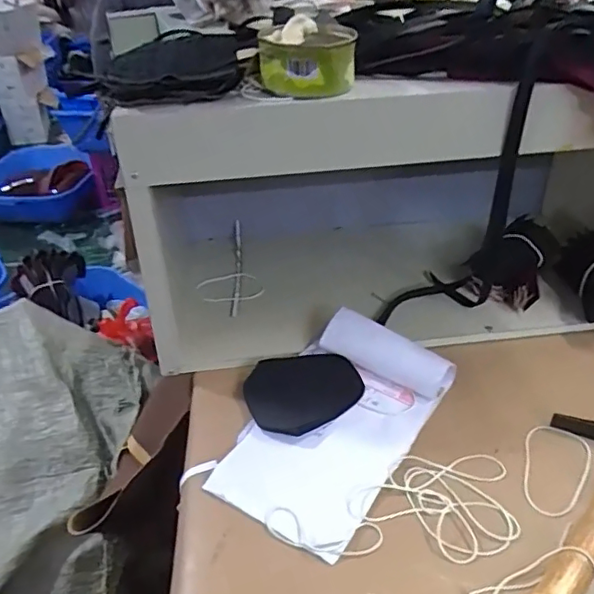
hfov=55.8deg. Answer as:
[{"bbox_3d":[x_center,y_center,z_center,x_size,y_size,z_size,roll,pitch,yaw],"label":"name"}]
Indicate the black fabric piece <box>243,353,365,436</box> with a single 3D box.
[{"bbox_3d":[0.005,0.090,0.560,0.111,0.019,0.099,-17,37,-23],"label":"black fabric piece"}]

